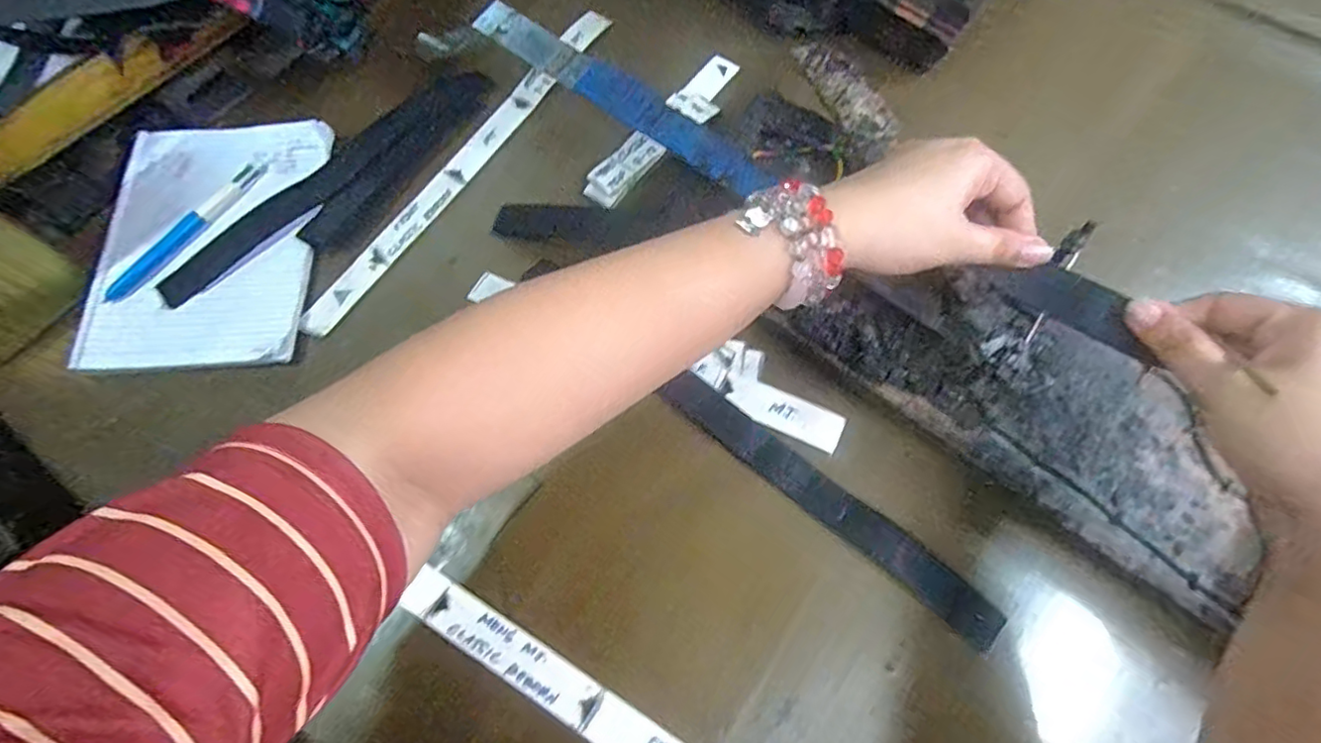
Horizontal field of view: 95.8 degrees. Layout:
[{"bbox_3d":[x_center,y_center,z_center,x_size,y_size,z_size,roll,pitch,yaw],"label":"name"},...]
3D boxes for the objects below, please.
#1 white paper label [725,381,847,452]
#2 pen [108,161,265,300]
[{"bbox_3d":[0.084,0.028,0.398,0.075,0.004,0.028,24,64,7],"label":"white paper label"},{"bbox_3d":[-0.356,-0.106,0.449,0.018,0.016,0.139,39,74,15],"label":"pen"}]

